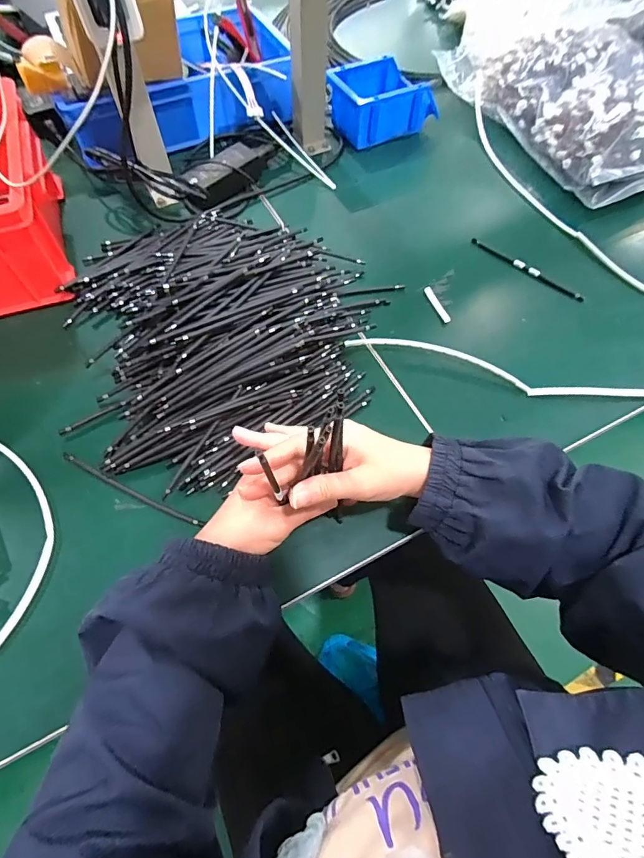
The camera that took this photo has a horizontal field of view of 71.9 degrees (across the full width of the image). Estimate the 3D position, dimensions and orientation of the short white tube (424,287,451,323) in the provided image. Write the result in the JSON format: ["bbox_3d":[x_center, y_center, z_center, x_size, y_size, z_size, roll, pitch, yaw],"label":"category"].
[{"bbox_3d":[0.141,-0.153,0.543,0.009,0.004,0.056,-17,66,-11],"label":"short white tube"}]

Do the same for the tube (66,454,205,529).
[{"bbox_3d":[-0.183,0.058,0.423,0.159,0.004,0.008,24,65,9],"label":"tube"}]

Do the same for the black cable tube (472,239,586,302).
[{"bbox_3d":[0.263,-0.208,0.575,0.158,0.007,0.011,39,68,15],"label":"black cable tube"}]

